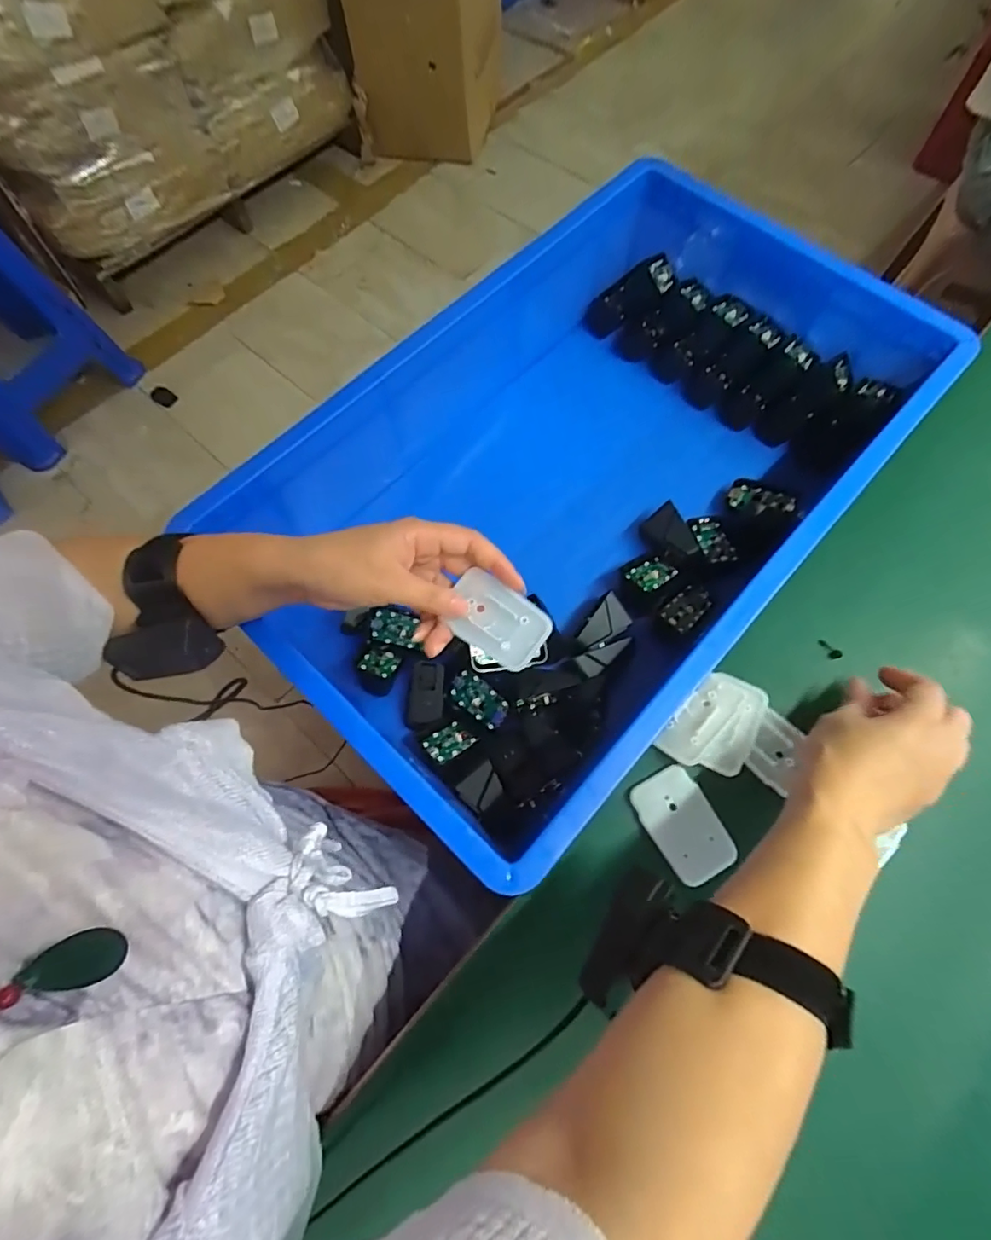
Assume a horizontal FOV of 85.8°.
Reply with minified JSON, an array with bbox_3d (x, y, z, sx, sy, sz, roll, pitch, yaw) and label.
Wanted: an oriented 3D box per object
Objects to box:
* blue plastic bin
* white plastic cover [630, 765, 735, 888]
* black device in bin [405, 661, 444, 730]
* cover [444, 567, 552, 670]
[{"bbox_3d":[0.076,-0.140,0.550,0.430,0.208,0.640,40,76,15],"label":"blue plastic bin"},{"bbox_3d":[0.127,0.138,0.361,0.045,0.004,0.070,-28,71,-8],"label":"white plastic cover"},{"bbox_3d":[-0.067,0.072,0.512,0.036,0.009,0.062,2,84,5],"label":"black device in bin"},{"bbox_3d":[0.001,0.001,0.351,0.067,0.013,0.043,30,73,13],"label":"cover"}]

